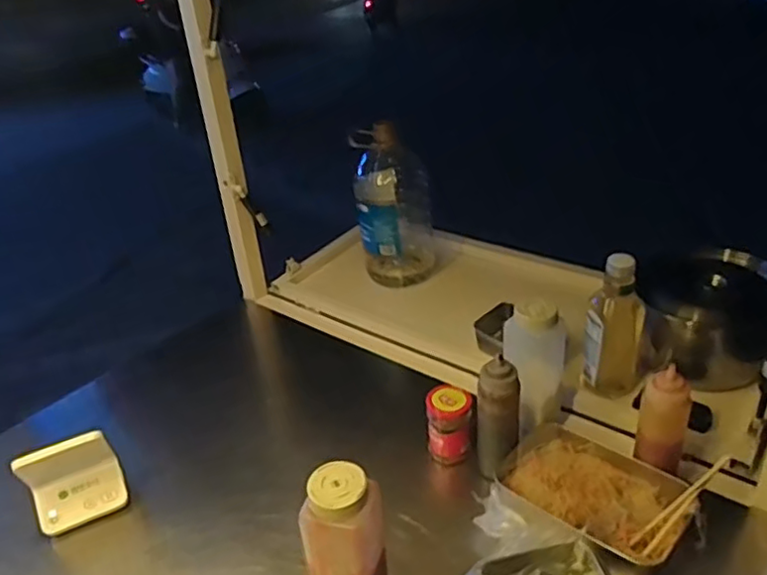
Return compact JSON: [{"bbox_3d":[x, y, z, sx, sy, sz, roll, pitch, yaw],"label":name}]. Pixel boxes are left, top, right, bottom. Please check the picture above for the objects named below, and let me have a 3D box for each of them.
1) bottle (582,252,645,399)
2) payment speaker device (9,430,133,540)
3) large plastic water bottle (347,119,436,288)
[{"bbox_3d":[0.365,0.055,0.967,0.081,0.234,0.070,10,33,24],"label":"bottle"},{"bbox_3d":[-0.430,0.260,0.855,0.115,0.128,0.062,-20,33,-23],"label":"payment speaker device"},{"bbox_3d":[0.025,-0.184,1.324,0.151,0.331,0.155,0,29,7],"label":"large plastic water bottle"}]

